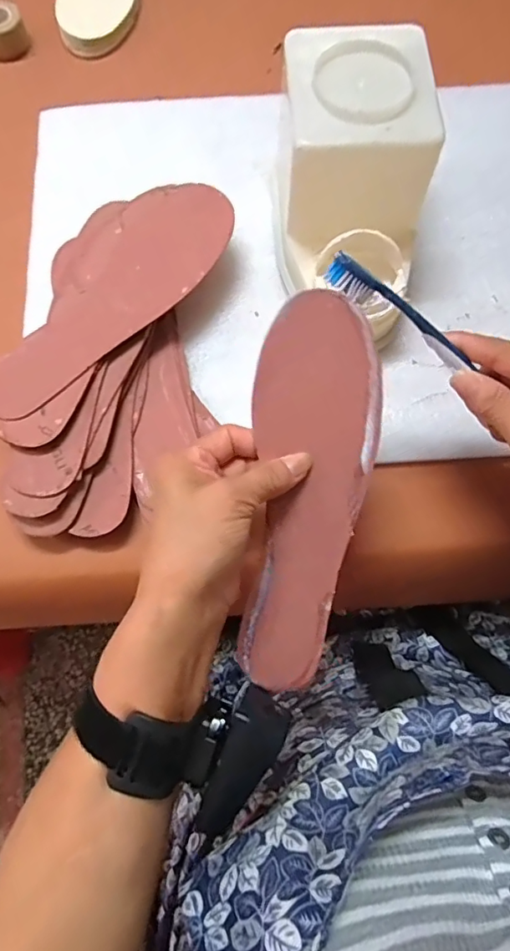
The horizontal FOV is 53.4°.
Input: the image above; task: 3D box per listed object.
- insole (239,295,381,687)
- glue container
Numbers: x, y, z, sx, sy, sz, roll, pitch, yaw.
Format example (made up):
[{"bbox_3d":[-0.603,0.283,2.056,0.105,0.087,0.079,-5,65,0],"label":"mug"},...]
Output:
[{"bbox_3d":[0.029,0.013,0.296,0.068,0.009,0.224,6,97,2],"label":"insole"},{"bbox_3d":[0.069,-0.206,0.384,0.110,0.127,0.187,1,71,0],"label":"glue container"}]

